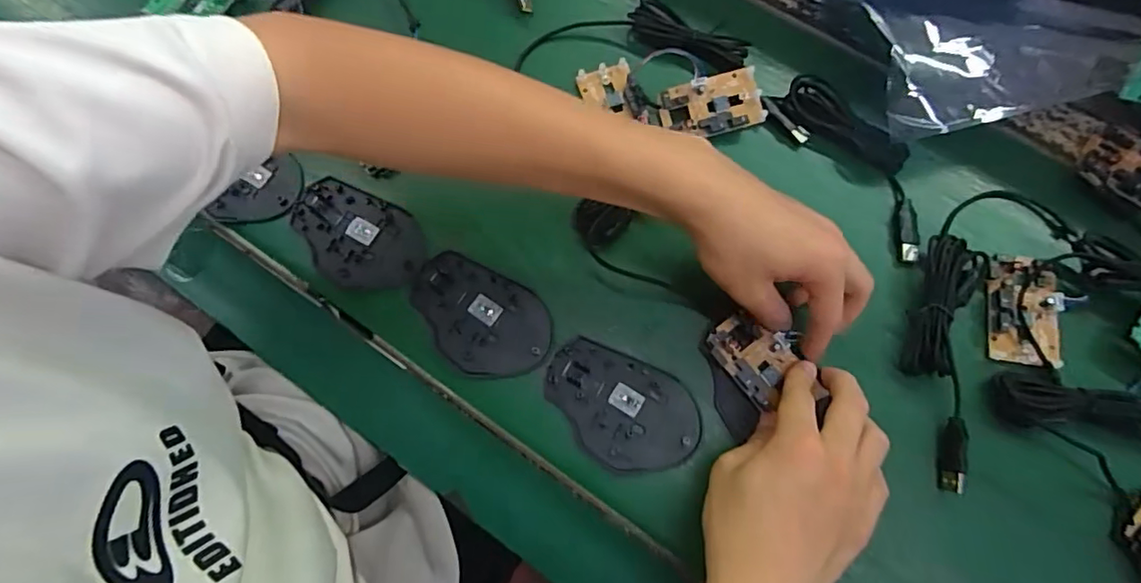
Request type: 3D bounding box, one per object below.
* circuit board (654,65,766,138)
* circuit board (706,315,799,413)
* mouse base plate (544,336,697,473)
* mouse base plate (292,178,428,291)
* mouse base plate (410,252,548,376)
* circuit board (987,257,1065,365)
[{"bbox_3d":[0.108,-0.143,0.434,0.078,0.013,0.042,-13,74,-1],"label":"circuit board"},{"bbox_3d":[0.127,0.044,0.387,0.043,0.009,0.061,-38,76,-8],"label":"circuit board"},{"bbox_3d":[0.034,0.081,0.387,0.108,0.006,0.073,22,76,8],"label":"mouse base plate"},{"bbox_3d":[-0.159,-0.039,0.418,0.106,0.006,0.069,25,77,9],"label":"mouse base plate"},{"bbox_3d":[-0.065,0.019,0.400,0.105,0.006,0.069,27,77,9],"label":"mouse base plate"},{"bbox_3d":[0.316,0.013,0.390,0.046,0.010,0.074,7,75,4],"label":"circuit board"}]

